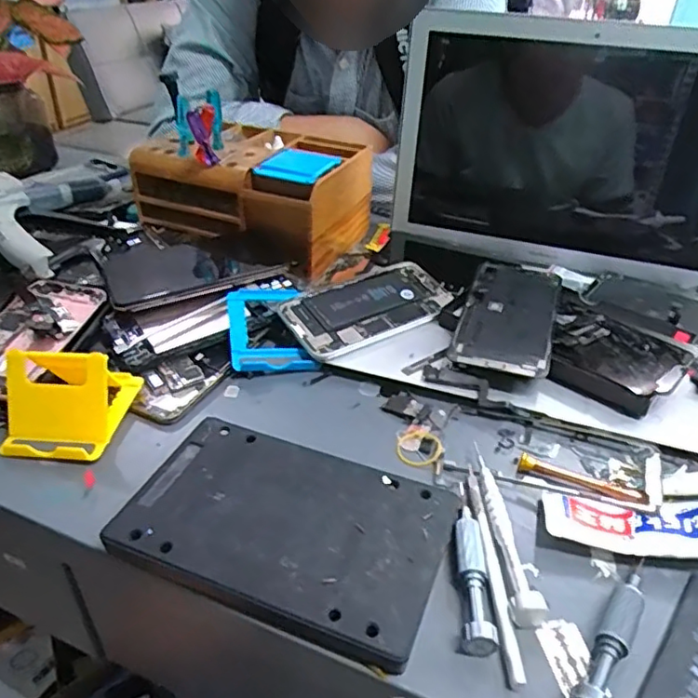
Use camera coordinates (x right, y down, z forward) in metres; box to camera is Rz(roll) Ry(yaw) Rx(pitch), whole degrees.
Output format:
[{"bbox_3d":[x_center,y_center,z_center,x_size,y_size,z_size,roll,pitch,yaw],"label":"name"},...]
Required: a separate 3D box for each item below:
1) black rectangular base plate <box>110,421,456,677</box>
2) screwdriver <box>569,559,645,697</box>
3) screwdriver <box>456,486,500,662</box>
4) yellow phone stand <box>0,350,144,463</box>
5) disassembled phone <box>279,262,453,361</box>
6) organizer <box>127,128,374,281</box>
[{"bbox_3d":[-0.034,0.099,0.350,0.176,0.015,0.120,15,37,17],"label":"black rectangular base plate"},{"bbox_3d":[0.134,0.142,0.301,0.017,0.015,0.096,23,40,26],"label":"screwdriver"},{"bbox_3d":[0.068,0.115,0.333,0.016,0.015,0.103,5,35,2],"label":"screwdriver"},{"bbox_3d":[-0.194,0.028,0.408,0.075,0.056,0.075,6,35,4],"label":"yellow phone stand"},{"bbox_3d":[0.019,-0.037,0.520,0.150,0.006,0.078,-23,52,-28],"label":"disassembled phone"},{"bbox_3d":[-0.096,-0.161,0.622,0.196,0.092,0.154,21,39,24],"label":"organizer"}]

